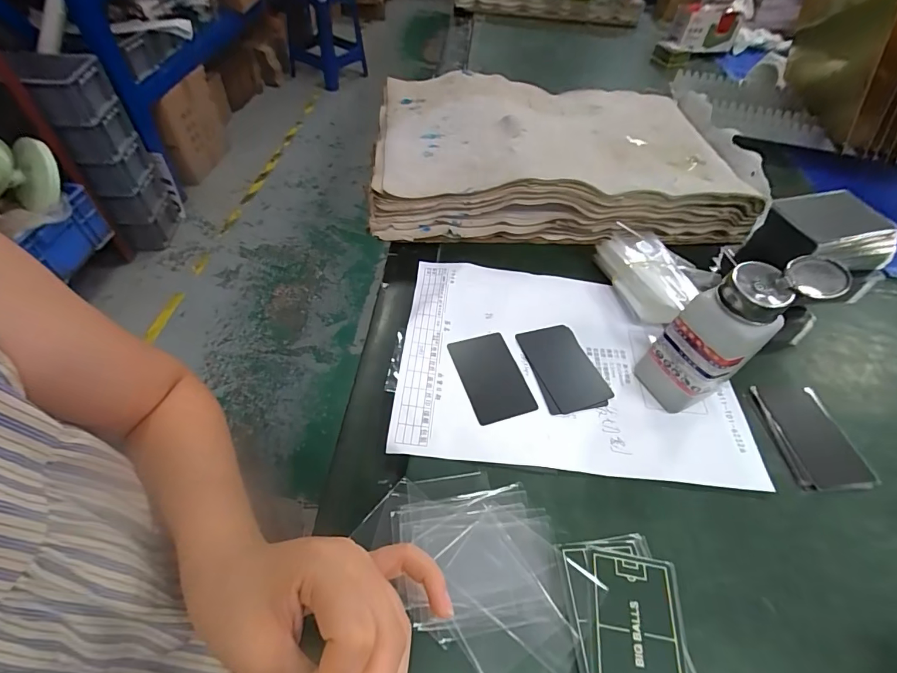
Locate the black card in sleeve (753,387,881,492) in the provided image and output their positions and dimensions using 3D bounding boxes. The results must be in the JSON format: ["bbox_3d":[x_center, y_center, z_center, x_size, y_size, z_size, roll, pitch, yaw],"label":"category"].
[{"bbox_3d":[0.304,0.083,0.354,0.063,0.006,0.089,-1,53,-2],"label":"black card in sleeve"}]

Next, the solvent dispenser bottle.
[{"bbox_3d":[0.211,-0.001,0.324,0.069,0.136,0.052,-19,56,-19],"label":"solvent dispenser bottle"}]

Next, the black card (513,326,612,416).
[{"bbox_3d":[0.104,0.026,0.381,0.053,0.004,0.086,-15,54,-16],"label":"black card"}]

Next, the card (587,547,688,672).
[{"bbox_3d":[0.114,0.180,0.253,0.057,0.004,0.087,10,52,5],"label":"card"}]

